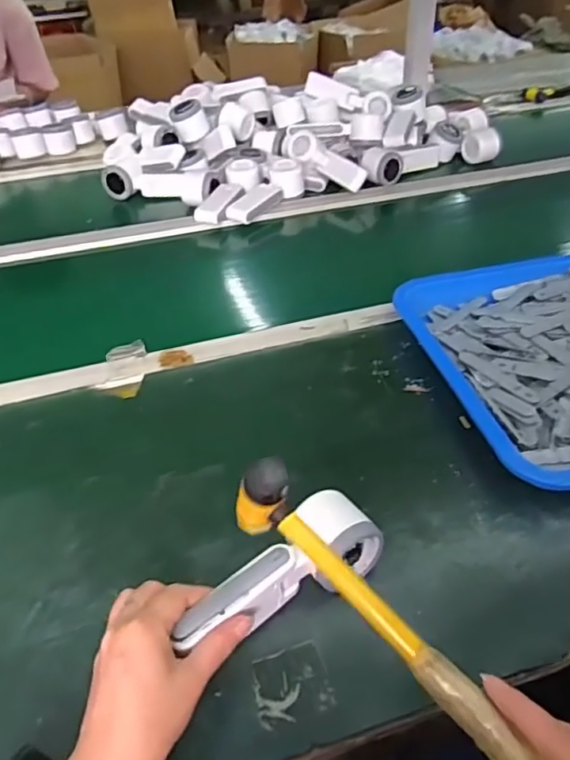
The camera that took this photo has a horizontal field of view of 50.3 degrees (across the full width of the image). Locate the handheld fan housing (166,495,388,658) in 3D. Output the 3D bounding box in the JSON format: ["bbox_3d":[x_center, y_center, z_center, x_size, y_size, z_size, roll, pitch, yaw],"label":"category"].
[{"bbox_3d":[-0.002,0.135,0.435,0.152,0.047,0.061,-24,46,-28],"label":"handheld fan housing"}]

